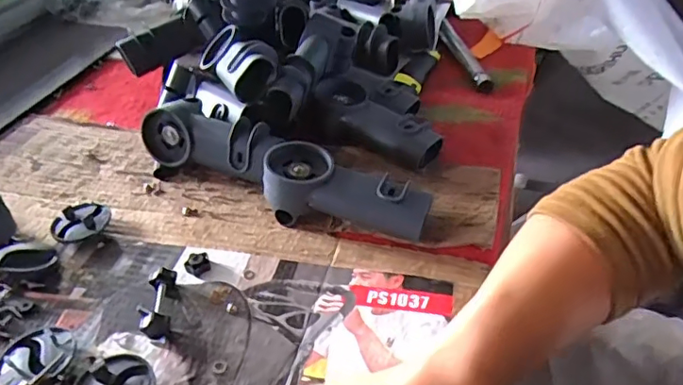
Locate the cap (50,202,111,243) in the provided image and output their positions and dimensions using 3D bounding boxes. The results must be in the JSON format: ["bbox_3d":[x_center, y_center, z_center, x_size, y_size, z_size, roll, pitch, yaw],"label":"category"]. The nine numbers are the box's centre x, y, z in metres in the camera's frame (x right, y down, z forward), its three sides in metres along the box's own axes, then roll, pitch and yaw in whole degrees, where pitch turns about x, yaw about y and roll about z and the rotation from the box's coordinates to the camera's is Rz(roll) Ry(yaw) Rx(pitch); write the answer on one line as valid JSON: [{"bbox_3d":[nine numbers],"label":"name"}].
[{"bbox_3d":[-0.261,0.031,0.559,0.056,0.019,0.056,-3,38,2],"label":"cap"}]

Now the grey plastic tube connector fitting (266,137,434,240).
[{"bbox_3d":[0.006,-0.002,0.538,0.154,0.063,0.061,5,38,12],"label":"grey plastic tube connector fitting"}]

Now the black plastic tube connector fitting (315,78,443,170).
[{"bbox_3d":[0.041,-0.083,0.652,0.161,0.044,0.056,37,52,24],"label":"black plastic tube connector fitting"}]

